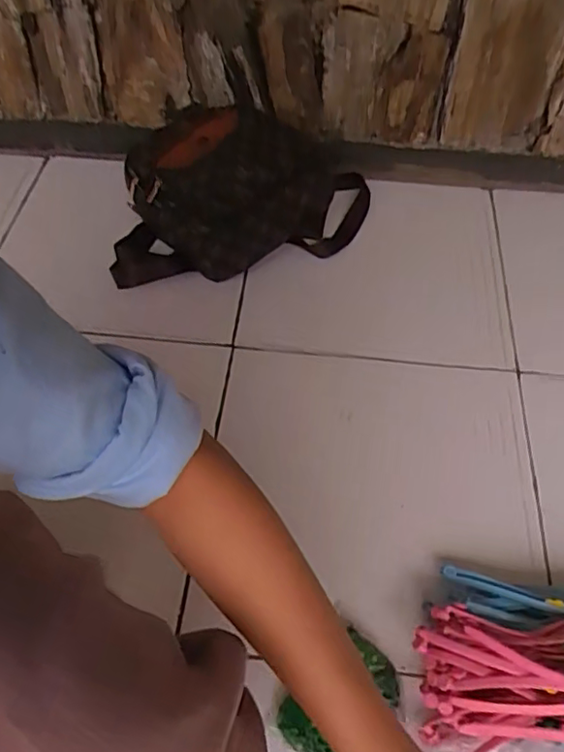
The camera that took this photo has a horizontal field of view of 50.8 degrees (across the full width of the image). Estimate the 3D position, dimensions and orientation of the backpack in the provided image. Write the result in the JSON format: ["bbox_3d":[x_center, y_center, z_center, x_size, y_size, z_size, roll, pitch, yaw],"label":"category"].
[{"bbox_3d":[-0.062,-0.293,0.932,0.388,0.148,0.272,-6,56,-5],"label":"backpack"}]

